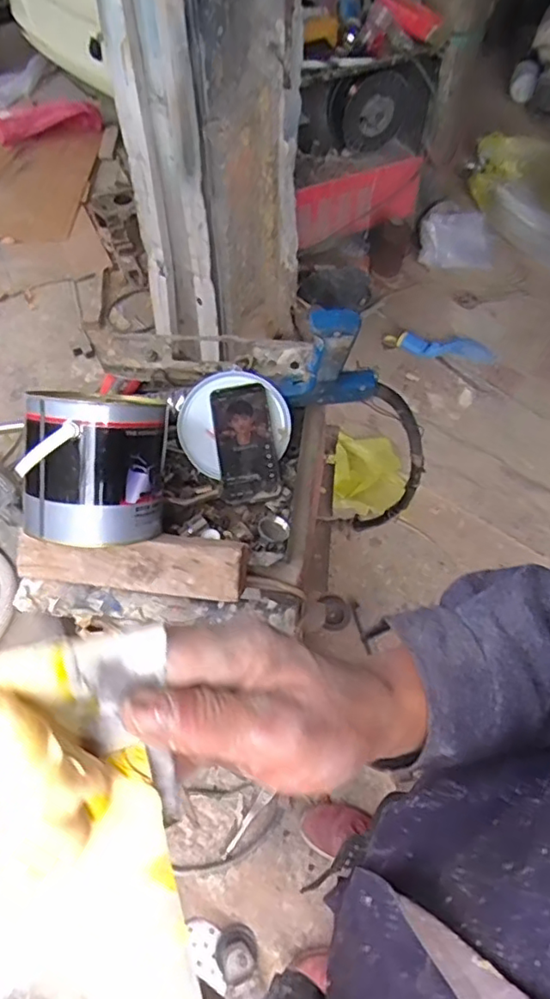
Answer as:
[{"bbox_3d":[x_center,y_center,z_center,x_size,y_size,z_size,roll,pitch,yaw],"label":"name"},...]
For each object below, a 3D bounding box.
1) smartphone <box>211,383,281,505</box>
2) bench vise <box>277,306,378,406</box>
[{"bbox_3d":[-0.040,-0.075,0.779,0.074,0.010,0.160,-10,79,8],"label":"smartphone"},{"bbox_3d":[0.072,-0.184,0.782,0.134,0.150,0.043,-1,61,3],"label":"bench vise"}]

